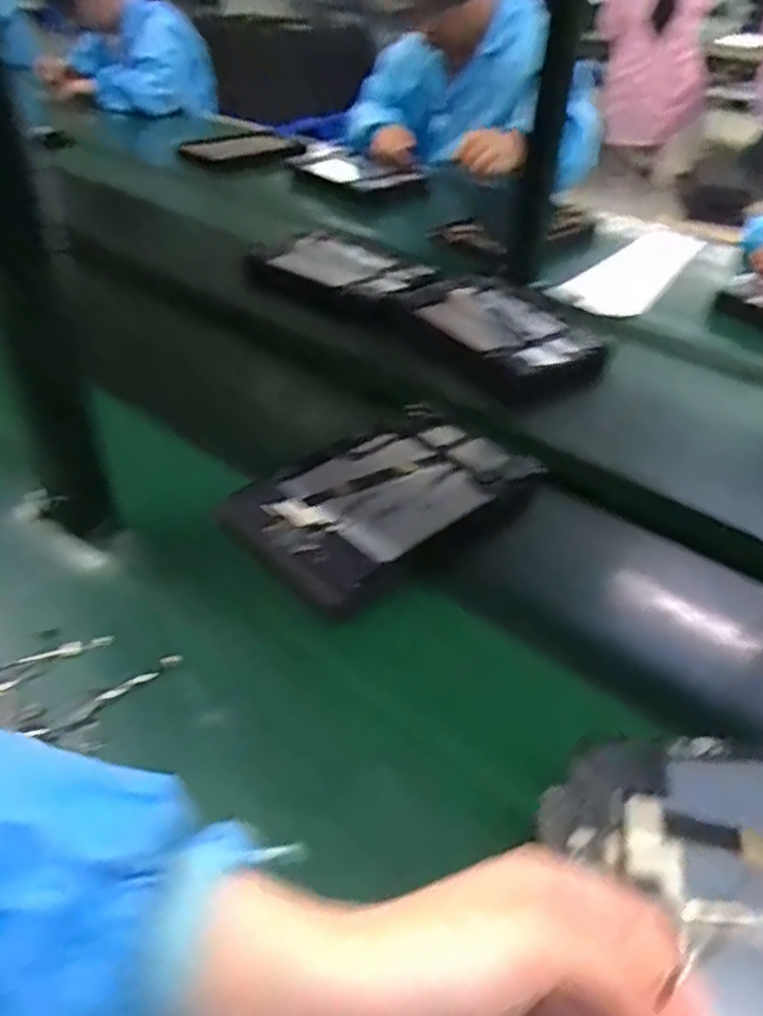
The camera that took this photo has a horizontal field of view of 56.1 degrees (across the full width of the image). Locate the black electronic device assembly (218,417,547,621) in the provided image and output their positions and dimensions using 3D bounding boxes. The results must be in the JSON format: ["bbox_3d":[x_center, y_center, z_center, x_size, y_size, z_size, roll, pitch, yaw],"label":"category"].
[{"bbox_3d":[0.015,-0.009,0.636,0.287,0.033,0.183,-28,47,-32],"label":"black electronic device assembly"}]

